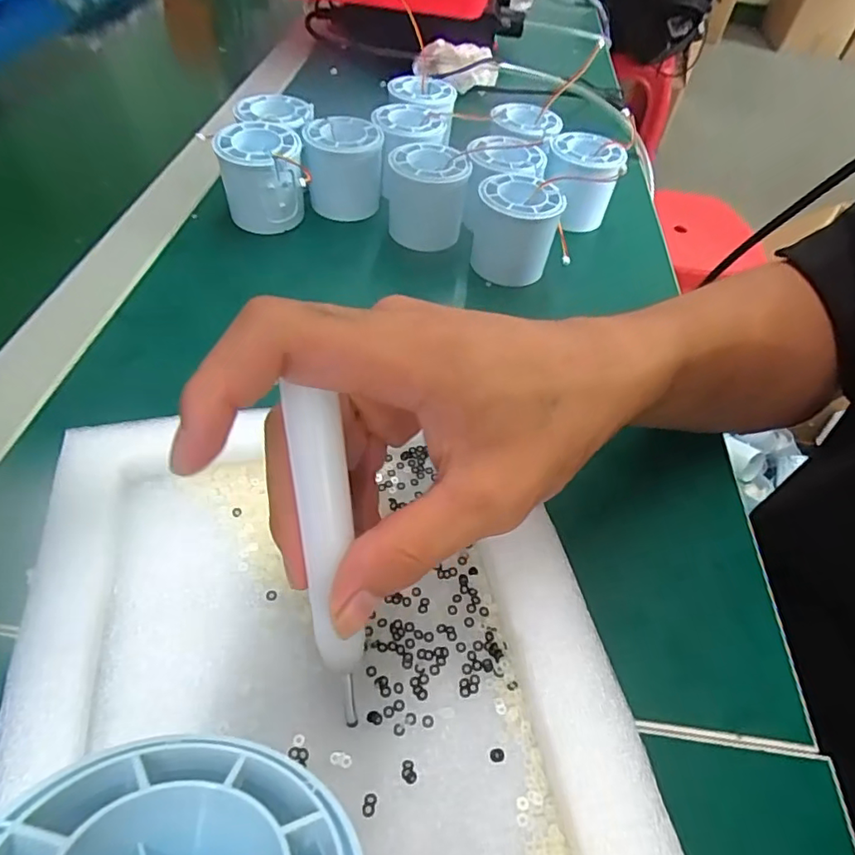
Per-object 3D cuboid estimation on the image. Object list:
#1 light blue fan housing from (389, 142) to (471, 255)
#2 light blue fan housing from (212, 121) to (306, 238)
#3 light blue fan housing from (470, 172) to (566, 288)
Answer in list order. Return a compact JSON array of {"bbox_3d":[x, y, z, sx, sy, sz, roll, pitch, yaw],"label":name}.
[{"bbox_3d":[-0.001,-0.159,0.391,0.053,0.057,0.055,8,49,0],"label":"light blue fan housing"},{"bbox_3d":[-0.114,-0.171,0.384,0.052,0.057,0.051,-9,51,-14],"label":"light blue fan housing"},{"bbox_3d":[0.056,-0.130,0.368,0.050,0.055,0.050,8,49,0],"label":"light blue fan housing"}]

